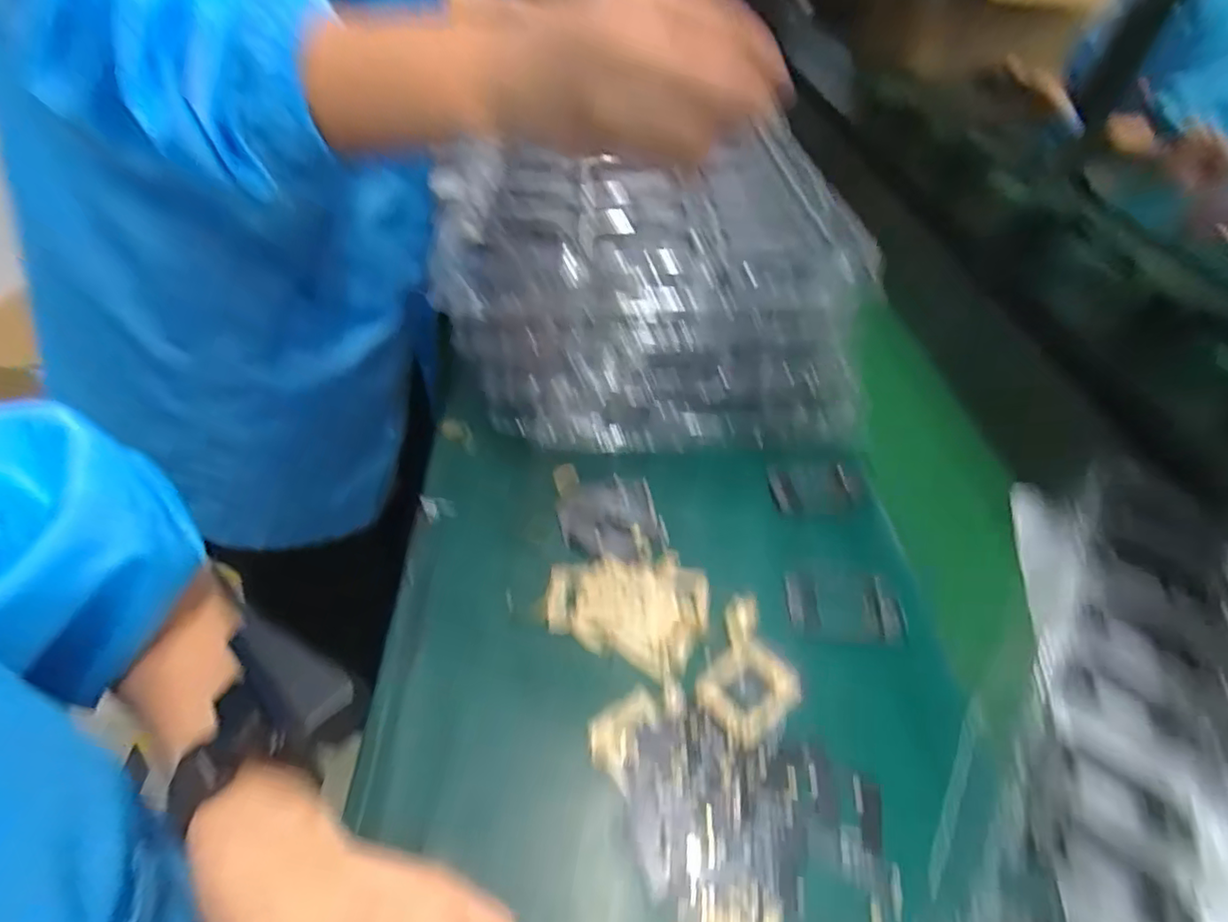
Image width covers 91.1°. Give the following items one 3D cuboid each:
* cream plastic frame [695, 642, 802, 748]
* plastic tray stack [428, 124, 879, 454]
[{"bbox_3d":[0.080,0.135,0.358,0.057,0.004,0.047,-32,54,-30],"label":"cream plastic frame"},{"bbox_3d":[0.019,-0.128,0.501,0.302,0.176,0.175,4,45,1],"label":"plastic tray stack"}]

